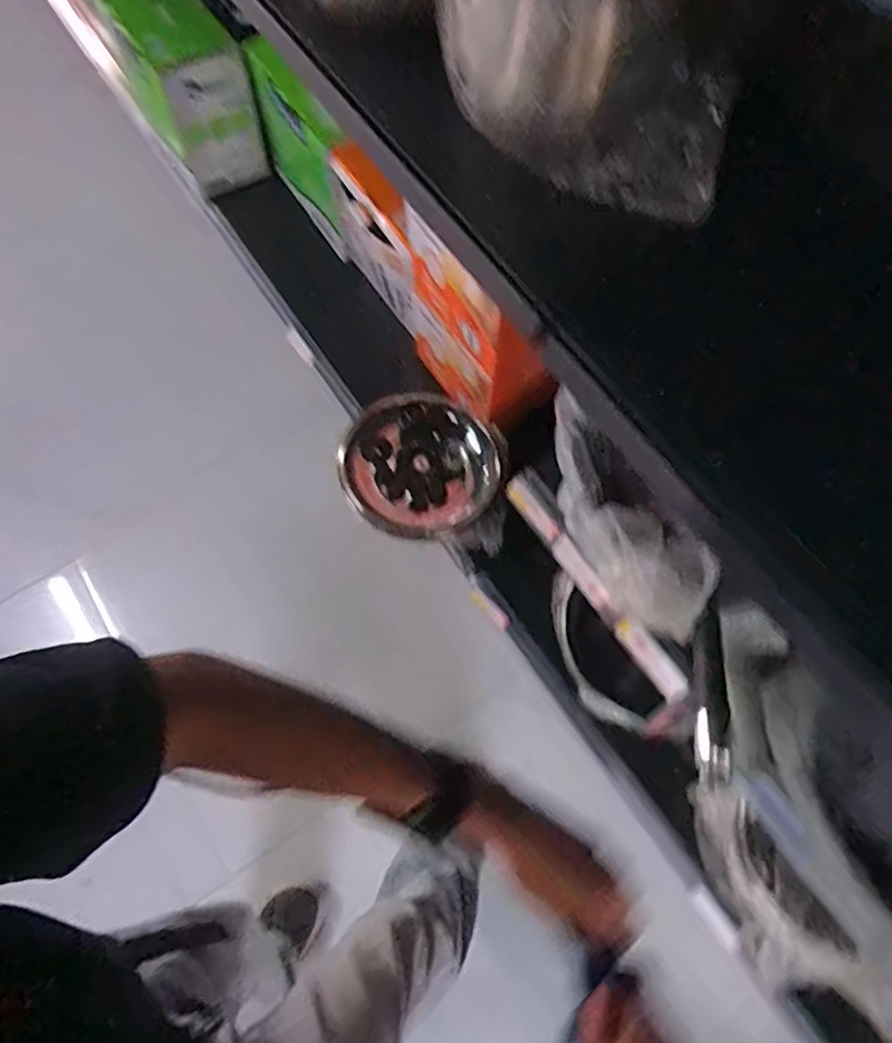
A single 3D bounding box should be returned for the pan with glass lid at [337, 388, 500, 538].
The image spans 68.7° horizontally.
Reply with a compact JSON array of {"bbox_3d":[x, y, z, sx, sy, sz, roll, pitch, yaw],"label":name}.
[{"bbox_3d":[-0.059,-0.111,1.362,0.306,0.080,0.295,-43,87,1],"label":"pan with glass lid"}]

